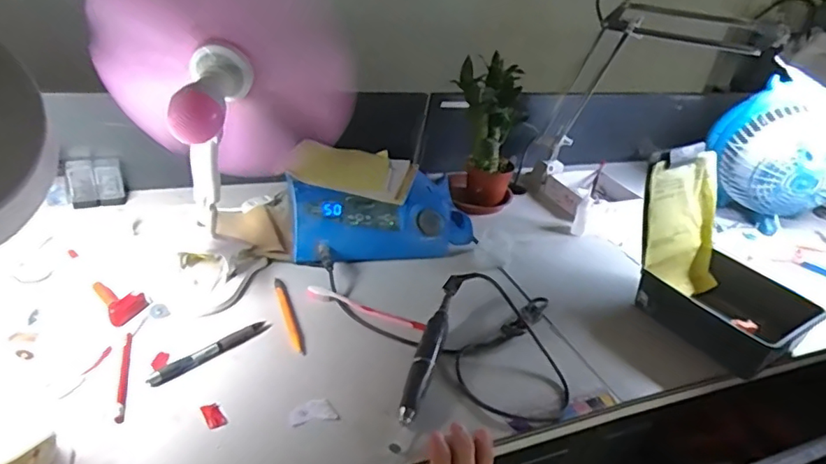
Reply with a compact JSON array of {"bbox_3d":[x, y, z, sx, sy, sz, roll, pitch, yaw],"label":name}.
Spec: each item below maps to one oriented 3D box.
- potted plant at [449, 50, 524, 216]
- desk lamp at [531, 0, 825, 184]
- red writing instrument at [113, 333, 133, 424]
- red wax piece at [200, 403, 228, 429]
[{"bbox_3d":[0.115,-0.143,0.893,0.117,0.225,0.119,13,30,7],"label":"potted plant"},{"bbox_3d":[0.501,-0.180,0.920,0.560,0.310,0.146,18,31,15],"label":"desk lamp"},{"bbox_3d":[-0.275,0.134,0.537,0.011,0.008,0.107,-3,32,-19],"label":"red writing instrument"},{"bbox_3d":[-0.182,0.168,0.513,0.016,0.007,0.028,-15,38,-35],"label":"red wax piece"}]

